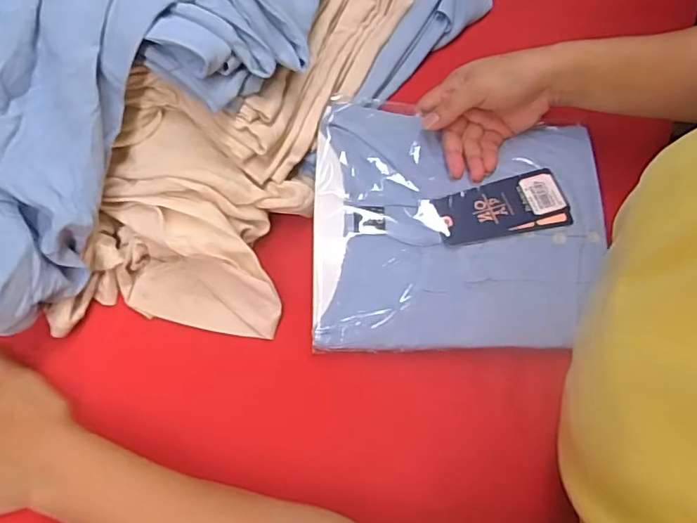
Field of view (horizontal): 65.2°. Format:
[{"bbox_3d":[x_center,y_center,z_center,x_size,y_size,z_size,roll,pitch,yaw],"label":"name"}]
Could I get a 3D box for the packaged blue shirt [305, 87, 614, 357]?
[{"bbox_3d":[0.094,-0.035,0.454,0.242,0.026,0.207,0,71,-3],"label":"packaged blue shirt"}]

